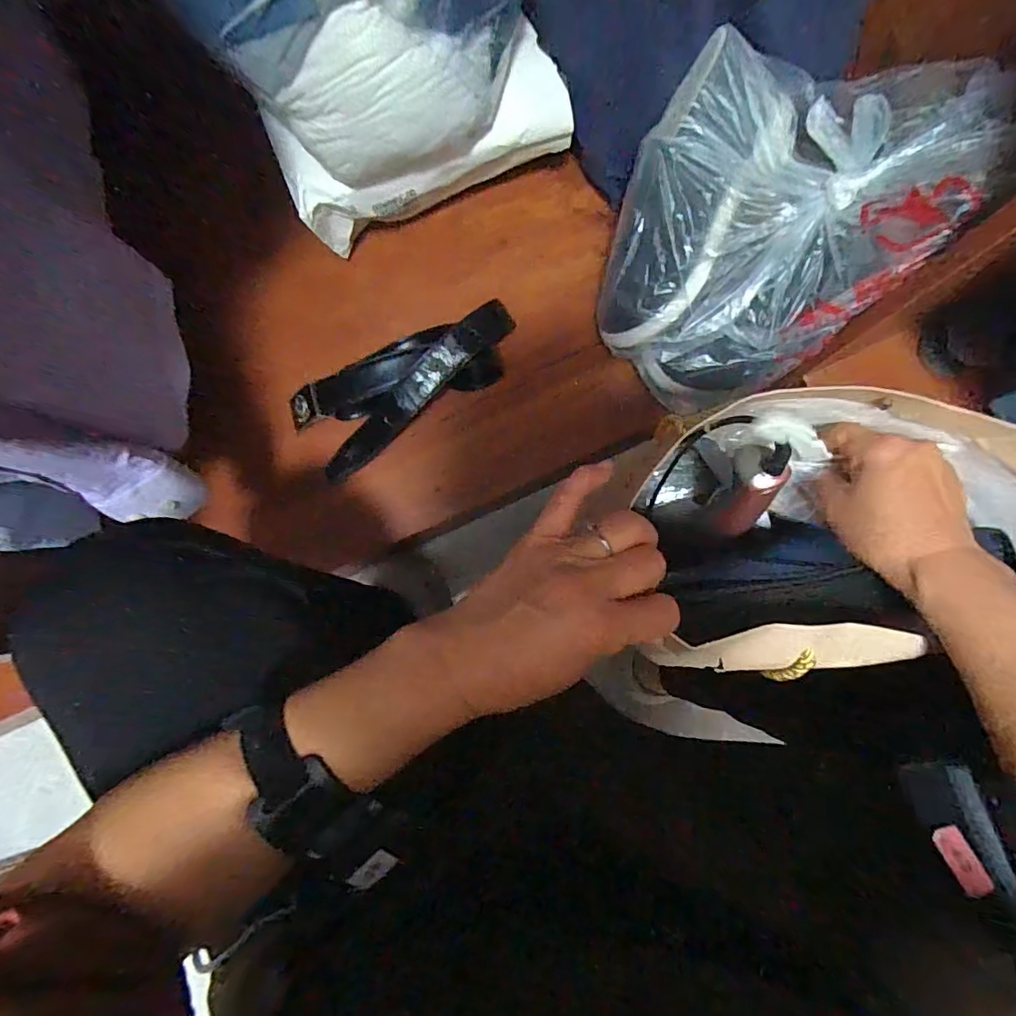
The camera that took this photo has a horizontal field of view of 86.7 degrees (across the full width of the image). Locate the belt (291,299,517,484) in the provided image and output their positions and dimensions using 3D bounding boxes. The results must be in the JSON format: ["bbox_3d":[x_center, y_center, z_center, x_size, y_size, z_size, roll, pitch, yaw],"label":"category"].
[{"bbox_3d":[-0.097,-0.126,0.536,0.240,0.083,0.088,-28,84,-4],"label":"belt"}]

